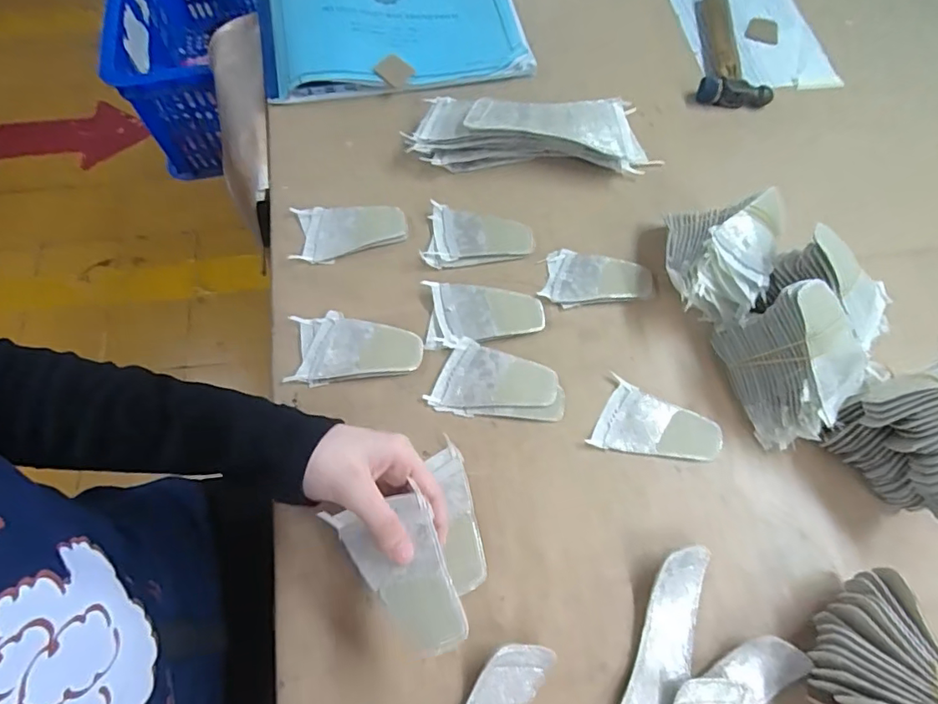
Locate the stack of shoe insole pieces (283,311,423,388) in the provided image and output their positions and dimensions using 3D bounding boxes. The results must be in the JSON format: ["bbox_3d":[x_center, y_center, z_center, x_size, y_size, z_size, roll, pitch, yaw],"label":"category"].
[{"bbox_3d":[-0.095,-0.006,0.444,0.105,0.011,0.062,-7,65,-4],"label":"stack of shoe insole pieces"}]

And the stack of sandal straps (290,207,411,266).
[{"bbox_3d":[-0.111,-0.112,0.494,0.103,0.007,0.057,-2,65,-2],"label":"stack of sandal straps"}]

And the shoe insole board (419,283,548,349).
[{"bbox_3d":[0.014,-0.033,0.458,0.101,0.009,0.059,-2,65,-2],"label":"shoe insole board"}]

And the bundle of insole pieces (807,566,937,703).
[{"bbox_3d":[0.266,0.198,0.333,0.092,0.062,0.105,1,65,0],"label":"bundle of insole pieces"}]

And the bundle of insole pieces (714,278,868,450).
[{"bbox_3d":[0.257,0.009,0.406,0.073,0.086,0.104,-13,66,-7],"label":"bundle of insole pieces"}]

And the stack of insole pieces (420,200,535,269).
[{"bbox_3d":[0.010,-0.106,0.497,0.099,0.005,0.064,6,65,2],"label":"stack of insole pieces"}]

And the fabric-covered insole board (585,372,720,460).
[{"bbox_3d":[0.152,0.065,0.422,0.094,0.004,0.061,24,67,10],"label":"fabric-covered insole board"}]

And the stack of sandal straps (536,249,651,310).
[{"bbox_3d":[0.117,-0.067,0.480,0.098,0.007,0.057,4,65,1],"label":"stack of sandal straps"}]

